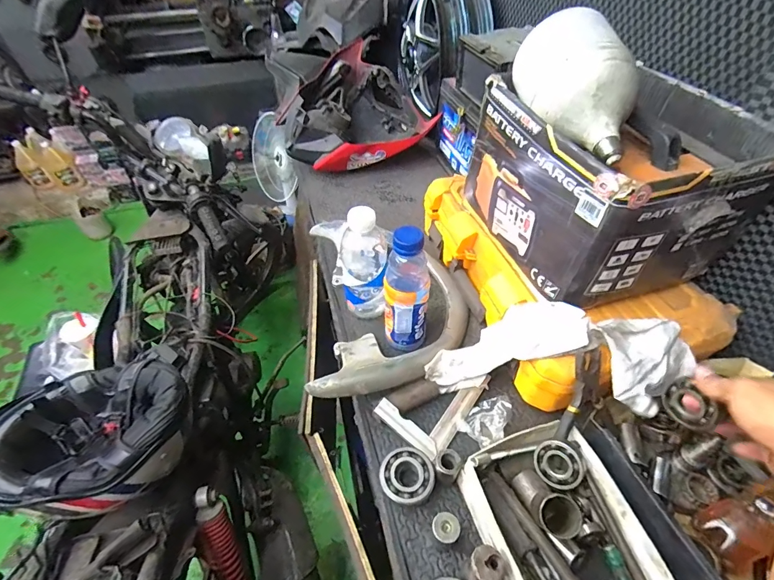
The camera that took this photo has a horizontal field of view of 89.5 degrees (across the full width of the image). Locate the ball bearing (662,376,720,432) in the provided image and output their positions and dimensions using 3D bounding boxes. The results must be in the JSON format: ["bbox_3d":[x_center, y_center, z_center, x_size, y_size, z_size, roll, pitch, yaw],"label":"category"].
[{"bbox_3d":[0.327,0.126,0.425,0.011,0.047,0.053,-15,48,-13],"label":"ball bearing"}]

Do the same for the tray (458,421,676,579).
[{"bbox_3d":[0.190,0.270,0.418,0.157,0.070,0.223,-14,48,-13],"label":"tray"}]

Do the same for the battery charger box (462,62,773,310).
[{"bbox_3d":[0.309,-0.155,0.545,0.279,0.188,0.268,-14,48,-13],"label":"battery charger box"}]

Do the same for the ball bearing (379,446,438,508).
[{"bbox_3d":[0.025,0.233,0.486,0.063,0.030,0.063,0,50,0],"label":"ball bearing"}]

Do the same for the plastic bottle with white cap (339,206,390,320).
[{"bbox_3d":[-0.038,-0.044,0.626,0.066,0.194,0.072,-5,47,-5],"label":"plastic bottle with white cap"}]

